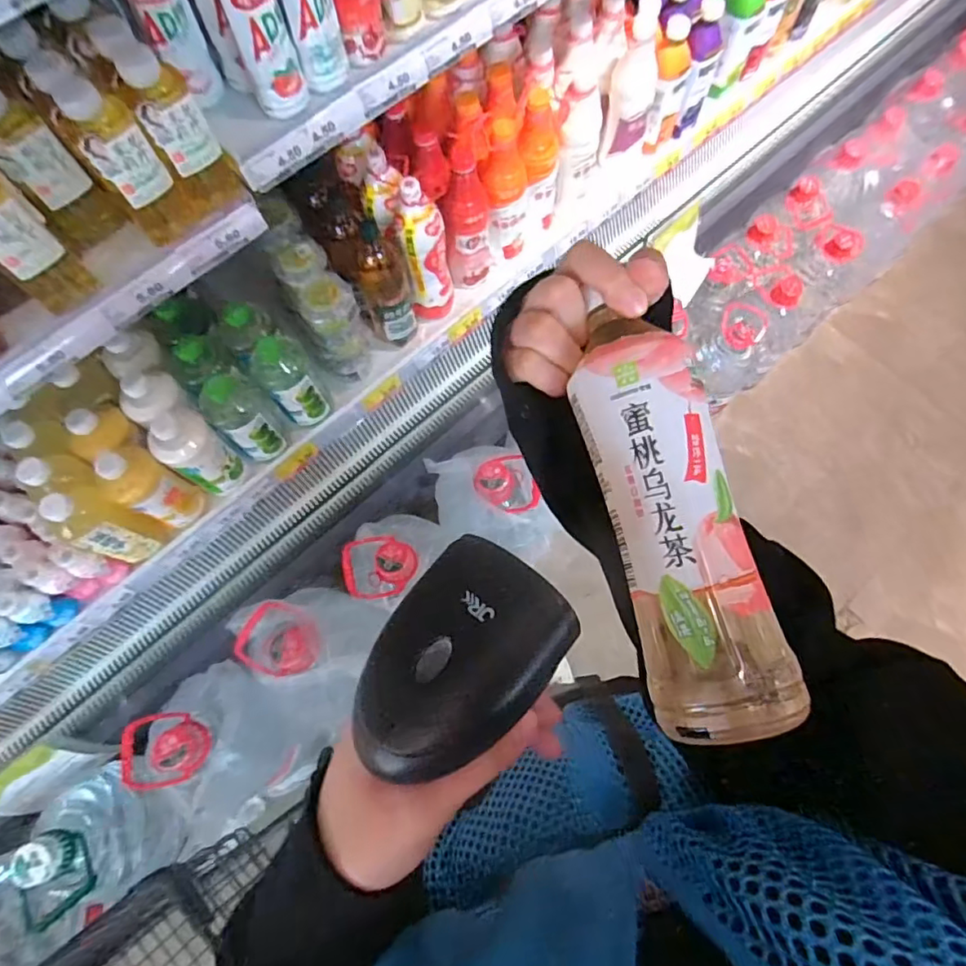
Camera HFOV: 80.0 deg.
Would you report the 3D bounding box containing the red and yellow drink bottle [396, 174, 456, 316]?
[{"bbox_3d":[-0.104,-0.417,1.063,0.082,0.285,0.079,-9,72,-2],"label":"red and yellow drink bottle"}]

